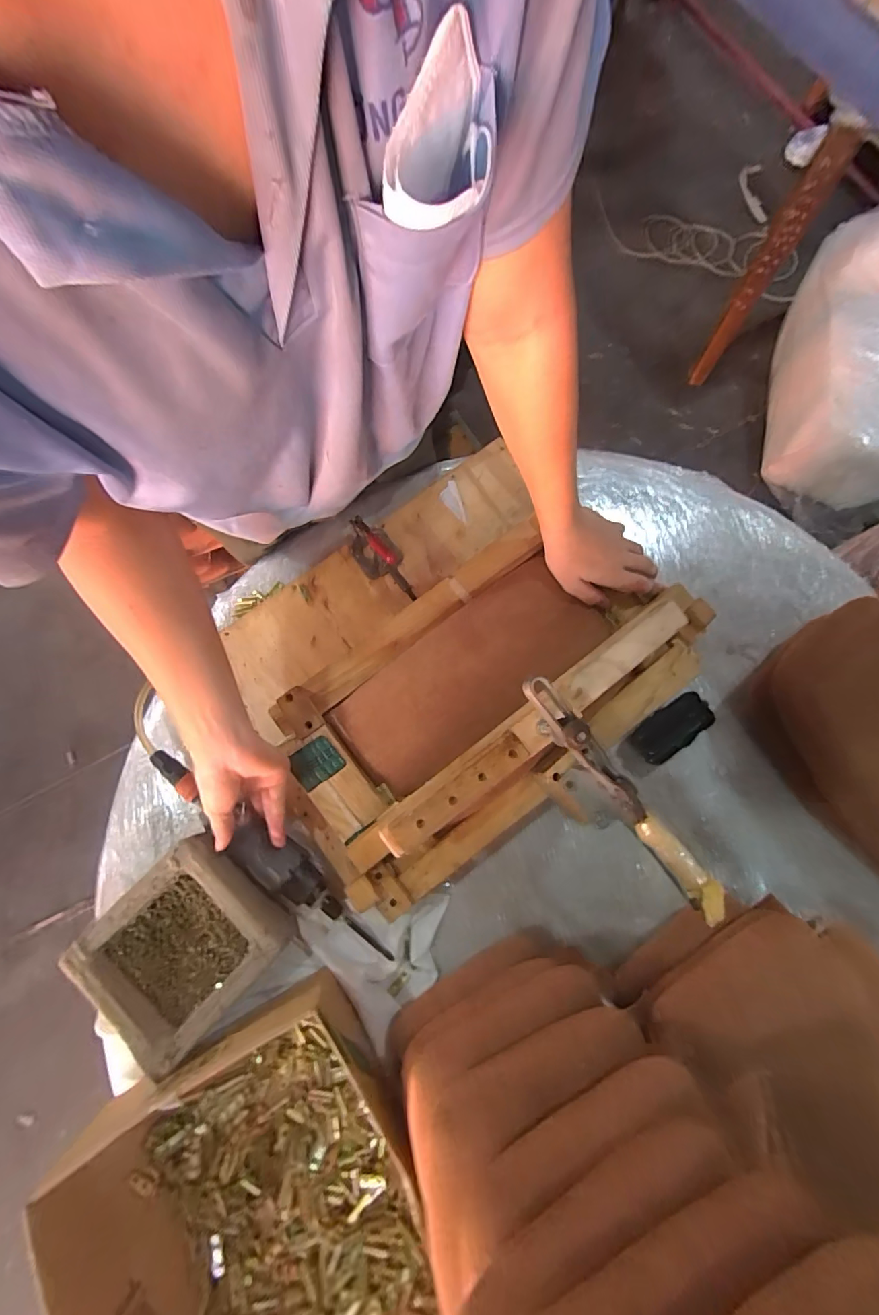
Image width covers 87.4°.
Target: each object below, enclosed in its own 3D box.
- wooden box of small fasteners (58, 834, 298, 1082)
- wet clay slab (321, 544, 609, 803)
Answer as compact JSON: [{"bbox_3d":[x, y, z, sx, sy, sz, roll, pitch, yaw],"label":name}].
[{"bbox_3d":[-0.277,0.309,0.502,0.165,0.057,0.178,42,80,7],"label":"wooden box of small fasteners"},{"bbox_3d":[0.033,0.019,0.553,0.324,0.023,0.130,-37,81,-8],"label":"wet clay slab"}]

